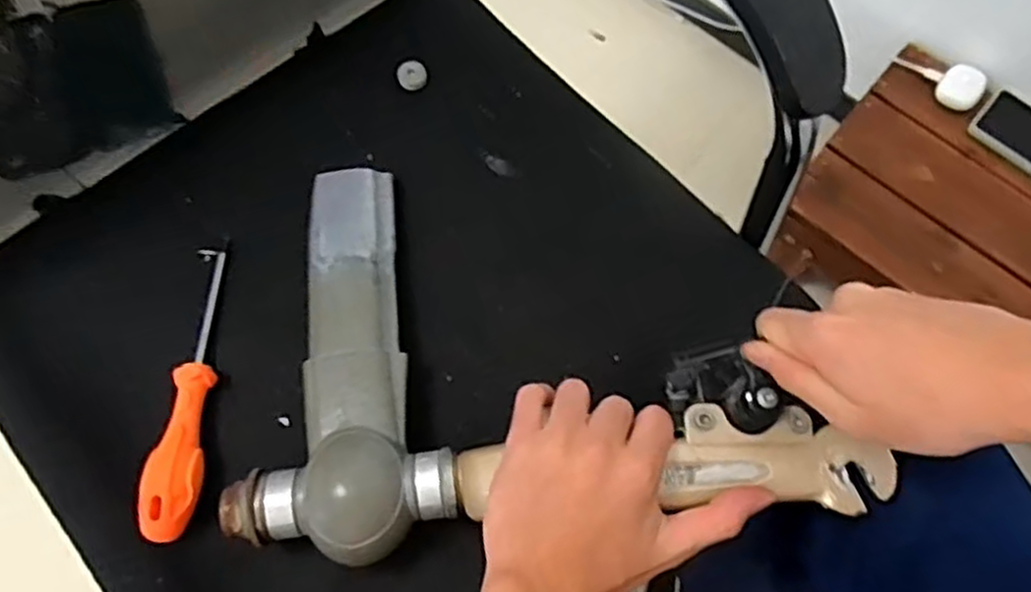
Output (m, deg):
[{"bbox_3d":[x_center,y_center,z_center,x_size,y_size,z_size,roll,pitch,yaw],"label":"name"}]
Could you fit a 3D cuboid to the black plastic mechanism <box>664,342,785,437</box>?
[{"bbox_3d":[0.113,0.053,0.418,0.054,0.034,0.046,-9,70,-5],"label":"black plastic mechanism"}]

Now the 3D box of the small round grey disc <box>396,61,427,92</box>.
[{"bbox_3d":[-0.080,-0.171,0.589,0.023,0.009,0.025,1,69,-2],"label":"small round grey disc"}]

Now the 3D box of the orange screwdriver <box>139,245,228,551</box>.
[{"bbox_3d":[-0.207,0.058,0.487,0.033,0.031,0.188,4,69,-1],"label":"orange screwdriver"}]

